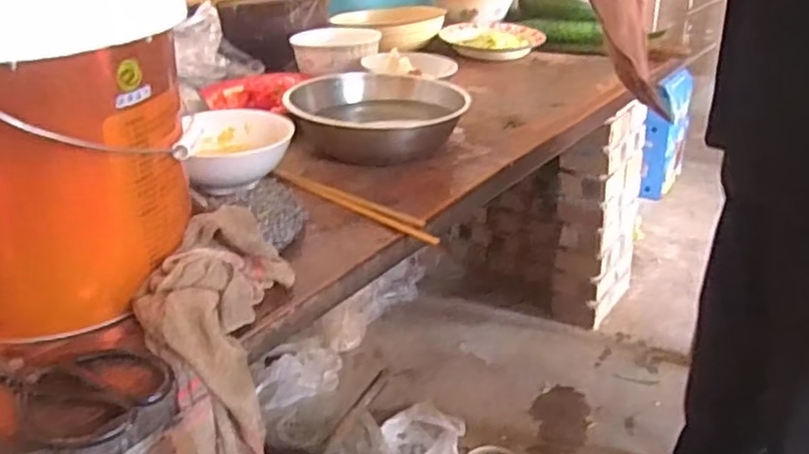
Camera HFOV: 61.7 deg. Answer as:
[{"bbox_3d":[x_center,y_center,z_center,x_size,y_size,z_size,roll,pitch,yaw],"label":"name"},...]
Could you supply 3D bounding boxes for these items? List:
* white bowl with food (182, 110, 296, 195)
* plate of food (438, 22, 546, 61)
[{"bbox_3d":[-0.197,-0.093,0.805,0.126,0.062,0.127,-11,27,-17],"label":"white bowl with food"},{"bbox_3d":[0.189,-0.400,1.449,0.216,0.047,0.173,2,26,9],"label":"plate of food"}]

